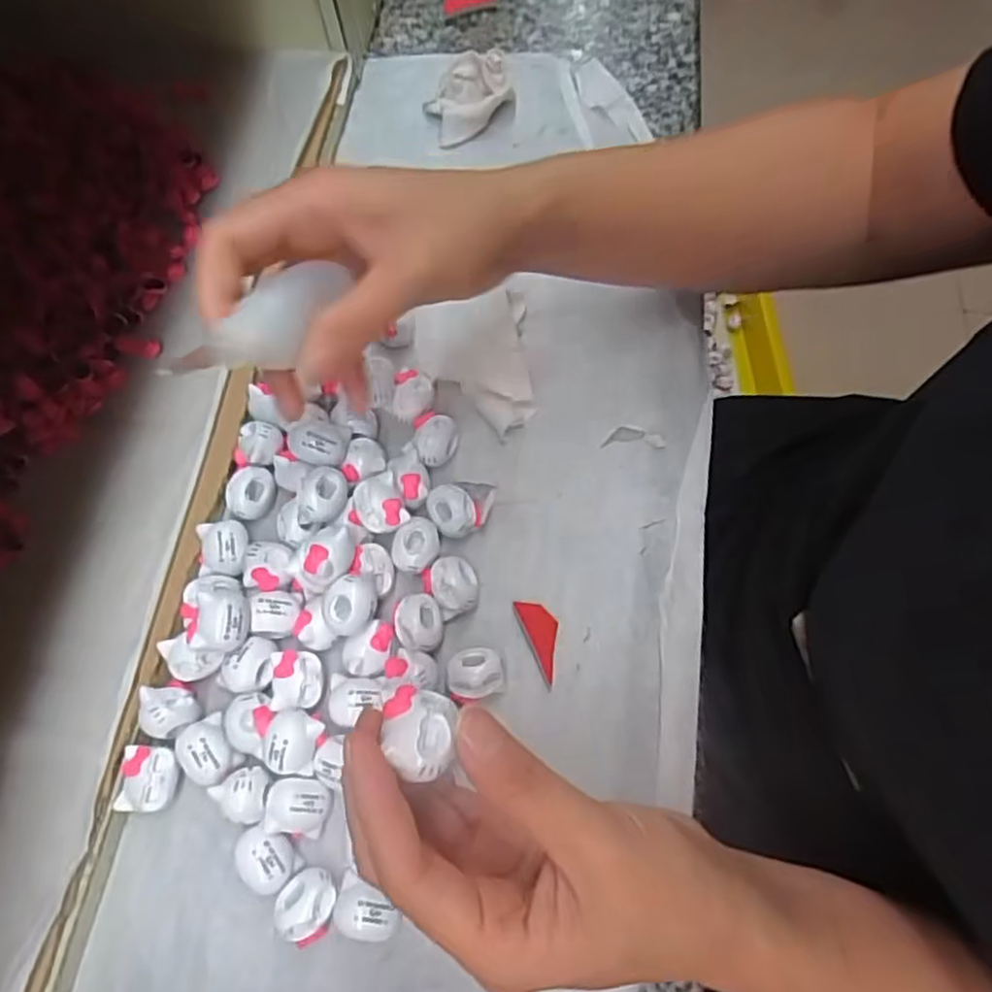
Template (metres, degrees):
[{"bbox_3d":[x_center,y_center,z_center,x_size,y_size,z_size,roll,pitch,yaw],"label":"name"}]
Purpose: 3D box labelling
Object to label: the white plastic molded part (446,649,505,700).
[{"bbox_3d":[-0.009,0.075,0.304,0.023,0.014,0.020,-4,73,1],"label":"white plastic molded part"}]

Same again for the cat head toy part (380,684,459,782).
[{"bbox_3d":[-0.022,0.067,0.202,0.020,0.012,0.024,-2,73,2],"label":"cat head toy part"}]

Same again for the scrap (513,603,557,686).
[{"bbox_3d":[0.021,0.062,0.314,0.014,0.004,0.036,-24,73,-5],"label":"scrap"}]

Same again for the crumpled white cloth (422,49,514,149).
[{"bbox_3d":[-0.016,-0.236,0.422,0.041,0.014,0.071,28,73,11],"label":"crumpled white cloth"}]

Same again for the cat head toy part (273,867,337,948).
[{"bbox_3d":[-0.072,0.157,0.276,0.023,0.020,0.024,-1,73,2],"label":"cat head toy part"}]

